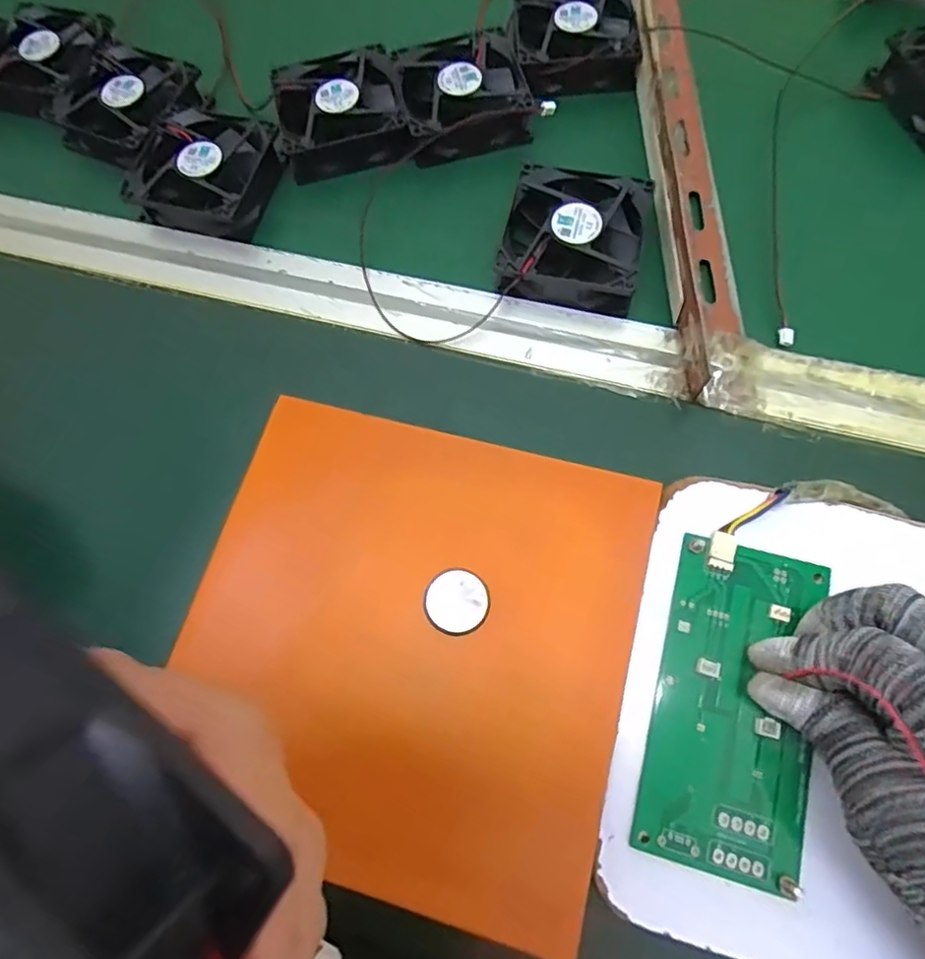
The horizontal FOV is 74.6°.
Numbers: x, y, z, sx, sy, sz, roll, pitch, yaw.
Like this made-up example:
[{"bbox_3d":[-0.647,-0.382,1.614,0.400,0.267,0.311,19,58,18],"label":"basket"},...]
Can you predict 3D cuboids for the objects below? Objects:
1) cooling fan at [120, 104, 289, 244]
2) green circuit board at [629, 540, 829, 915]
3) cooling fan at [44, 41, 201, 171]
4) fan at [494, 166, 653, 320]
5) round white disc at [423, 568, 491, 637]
[{"bbox_3d":[-0.165,-0.197,0.389,0.083,0.028,0.077,18,69,10],"label":"cooling fan"},{"bbox_3d":[0.116,0.095,0.260,0.064,0.007,0.133,12,73,7],"label":"green circuit board"},{"bbox_3d":[-0.227,-0.256,0.414,0.083,0.031,0.078,29,71,13],"label":"cooling fan"},{"bbox_3d":[0.066,-0.141,0.357,0.079,0.028,0.083,12,68,7],"label":"fan"},{"bbox_3d":[-0.003,0.056,0.278,0.029,0.004,0.029,-1,67,2],"label":"round white disc"}]

